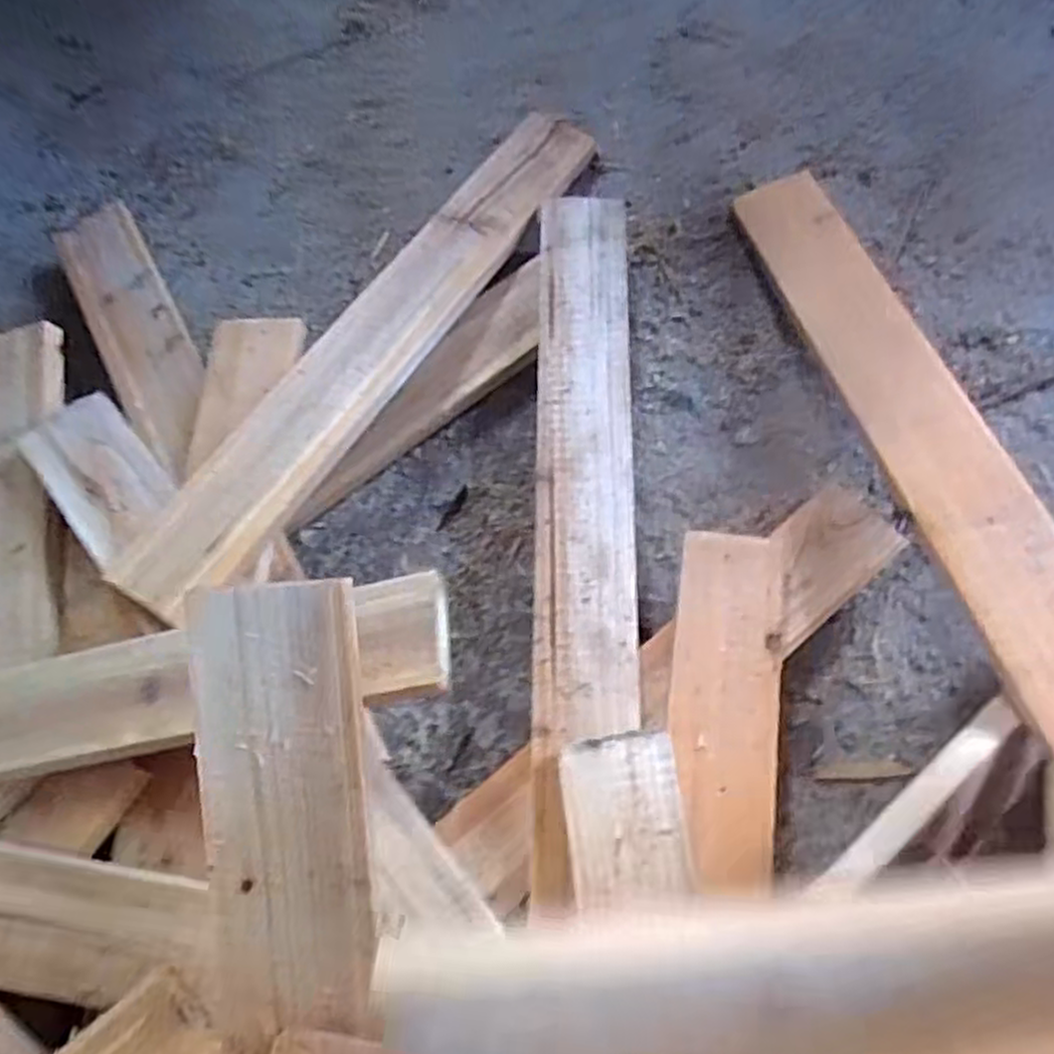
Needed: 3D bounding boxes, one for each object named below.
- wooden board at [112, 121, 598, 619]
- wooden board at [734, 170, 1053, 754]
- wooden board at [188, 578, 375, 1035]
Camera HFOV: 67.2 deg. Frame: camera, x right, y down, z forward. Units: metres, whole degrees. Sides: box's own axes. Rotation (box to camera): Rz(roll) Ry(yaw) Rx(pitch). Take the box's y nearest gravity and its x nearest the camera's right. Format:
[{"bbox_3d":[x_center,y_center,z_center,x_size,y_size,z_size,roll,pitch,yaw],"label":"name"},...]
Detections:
[{"bbox_3d":[-0.098,-0.134,0.546,0.078,0.024,0.476,30,68,16],"label":"wooden board"},{"bbox_3d":[0.239,-0.071,0.493,0.073,0.021,0.436,-18,60,4],"label":"wooden board"},{"bbox_3d":[-0.093,0.105,0.303,0.061,0.011,0.166,-3,90,2],"label":"wooden board"}]

